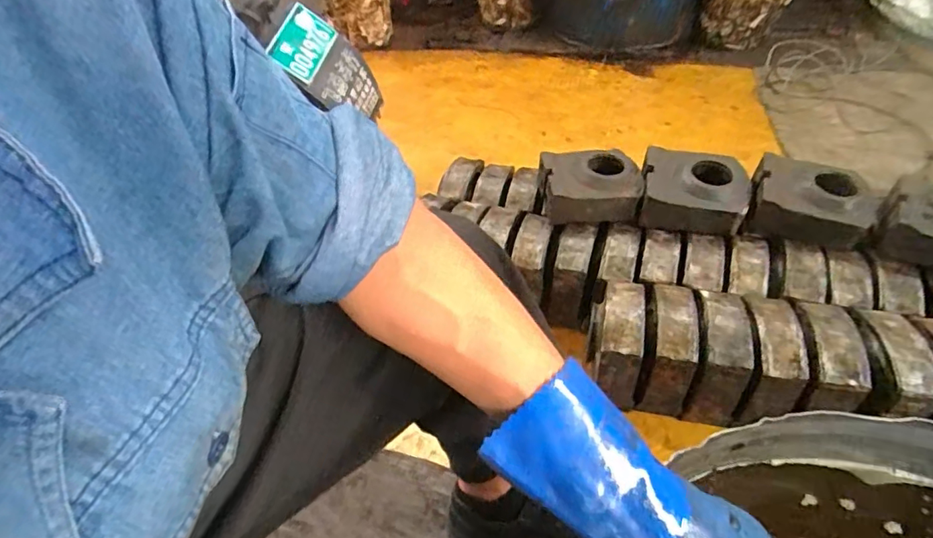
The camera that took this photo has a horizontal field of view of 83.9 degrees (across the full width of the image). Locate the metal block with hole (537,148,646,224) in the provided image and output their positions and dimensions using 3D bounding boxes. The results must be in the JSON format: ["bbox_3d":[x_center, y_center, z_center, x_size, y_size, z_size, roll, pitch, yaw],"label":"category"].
[{"bbox_3d":[0.239,-0.153,1.013,0.188,0.088,0.124,3,44,9],"label":"metal block with hole"}]

